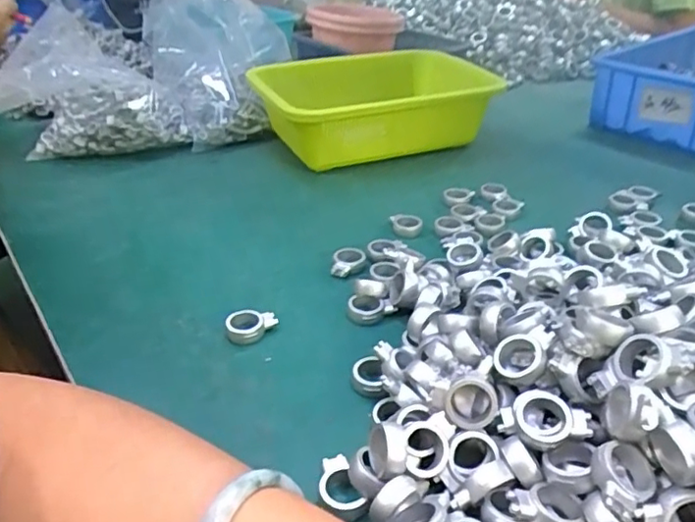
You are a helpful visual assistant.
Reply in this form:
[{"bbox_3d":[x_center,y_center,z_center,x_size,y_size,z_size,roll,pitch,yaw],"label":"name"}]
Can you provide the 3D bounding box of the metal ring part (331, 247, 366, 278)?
[{"bbox_3d":[0.001,0.001,0.460,0.023,0.011,0.030,8,33,17],"label":"metal ring part"}]

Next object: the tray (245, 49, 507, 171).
[{"bbox_3d":[0.020,-0.184,0.689,0.254,0.080,0.189,-16,34,-20],"label":"tray"}]

